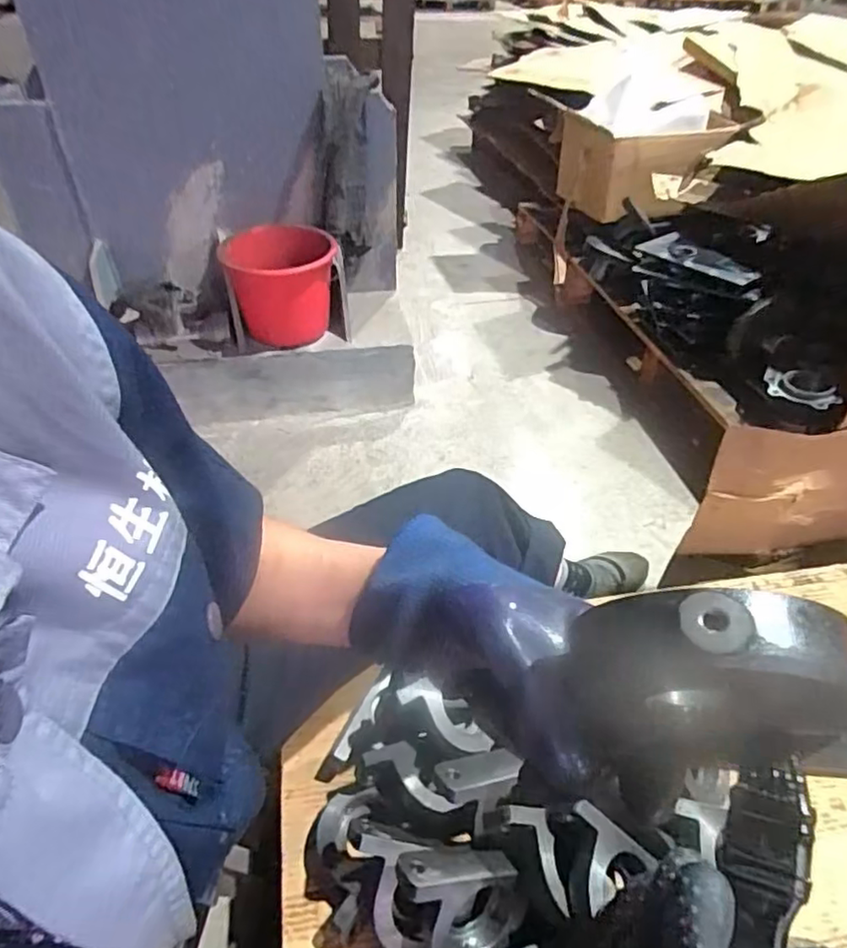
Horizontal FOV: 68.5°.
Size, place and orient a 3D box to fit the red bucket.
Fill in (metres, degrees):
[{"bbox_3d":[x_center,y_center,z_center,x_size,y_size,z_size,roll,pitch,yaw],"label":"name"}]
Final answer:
[{"bbox_3d":[-0.274,-0.348,1.233,0.202,0.216,0.202,0,42,0],"label":"red bucket"}]

